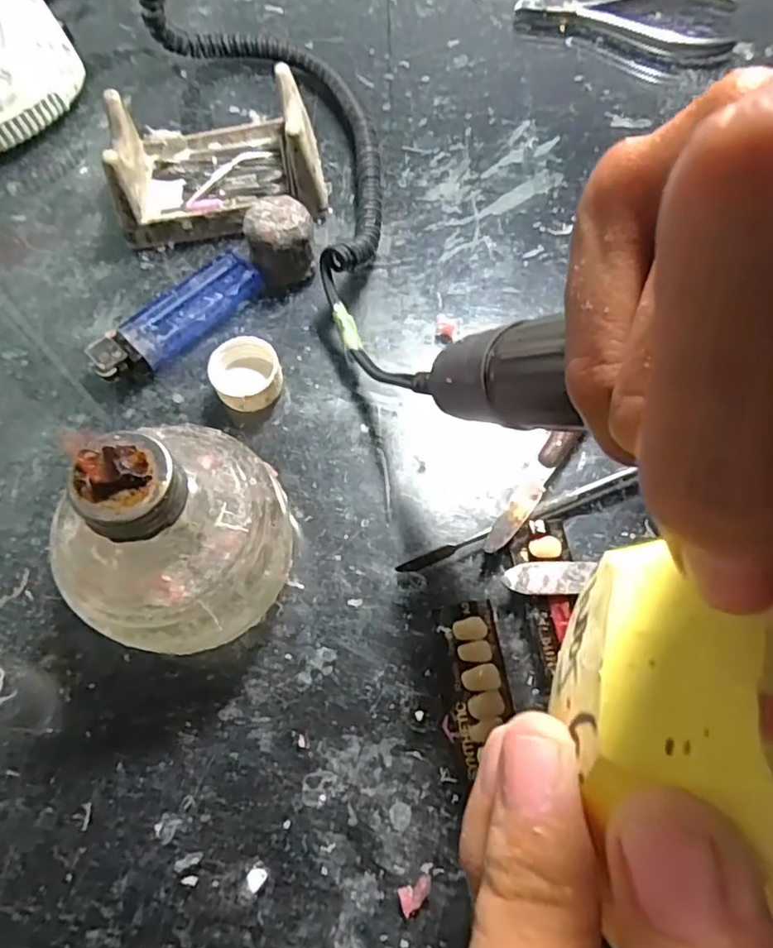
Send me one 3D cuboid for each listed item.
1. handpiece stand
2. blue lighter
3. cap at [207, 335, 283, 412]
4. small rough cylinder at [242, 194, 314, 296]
[{"bbox_3d":[-0.081,-0.155,0.298,0.096,0.042,0.067,-9,66,-3],"label":"handpiece stand"},{"bbox_3d":[-0.093,-0.069,0.275,0.080,0.015,0.023,-42,72,-16],"label":"blue lighter"},{"bbox_3d":[-0.060,-0.043,0.262,0.028,0.016,0.033,-21,67,-8],"label":"cap"},{"bbox_3d":[-0.048,-0.104,0.279,0.029,0.033,0.026,-12,66,-4],"label":"small rough cylinder"}]

